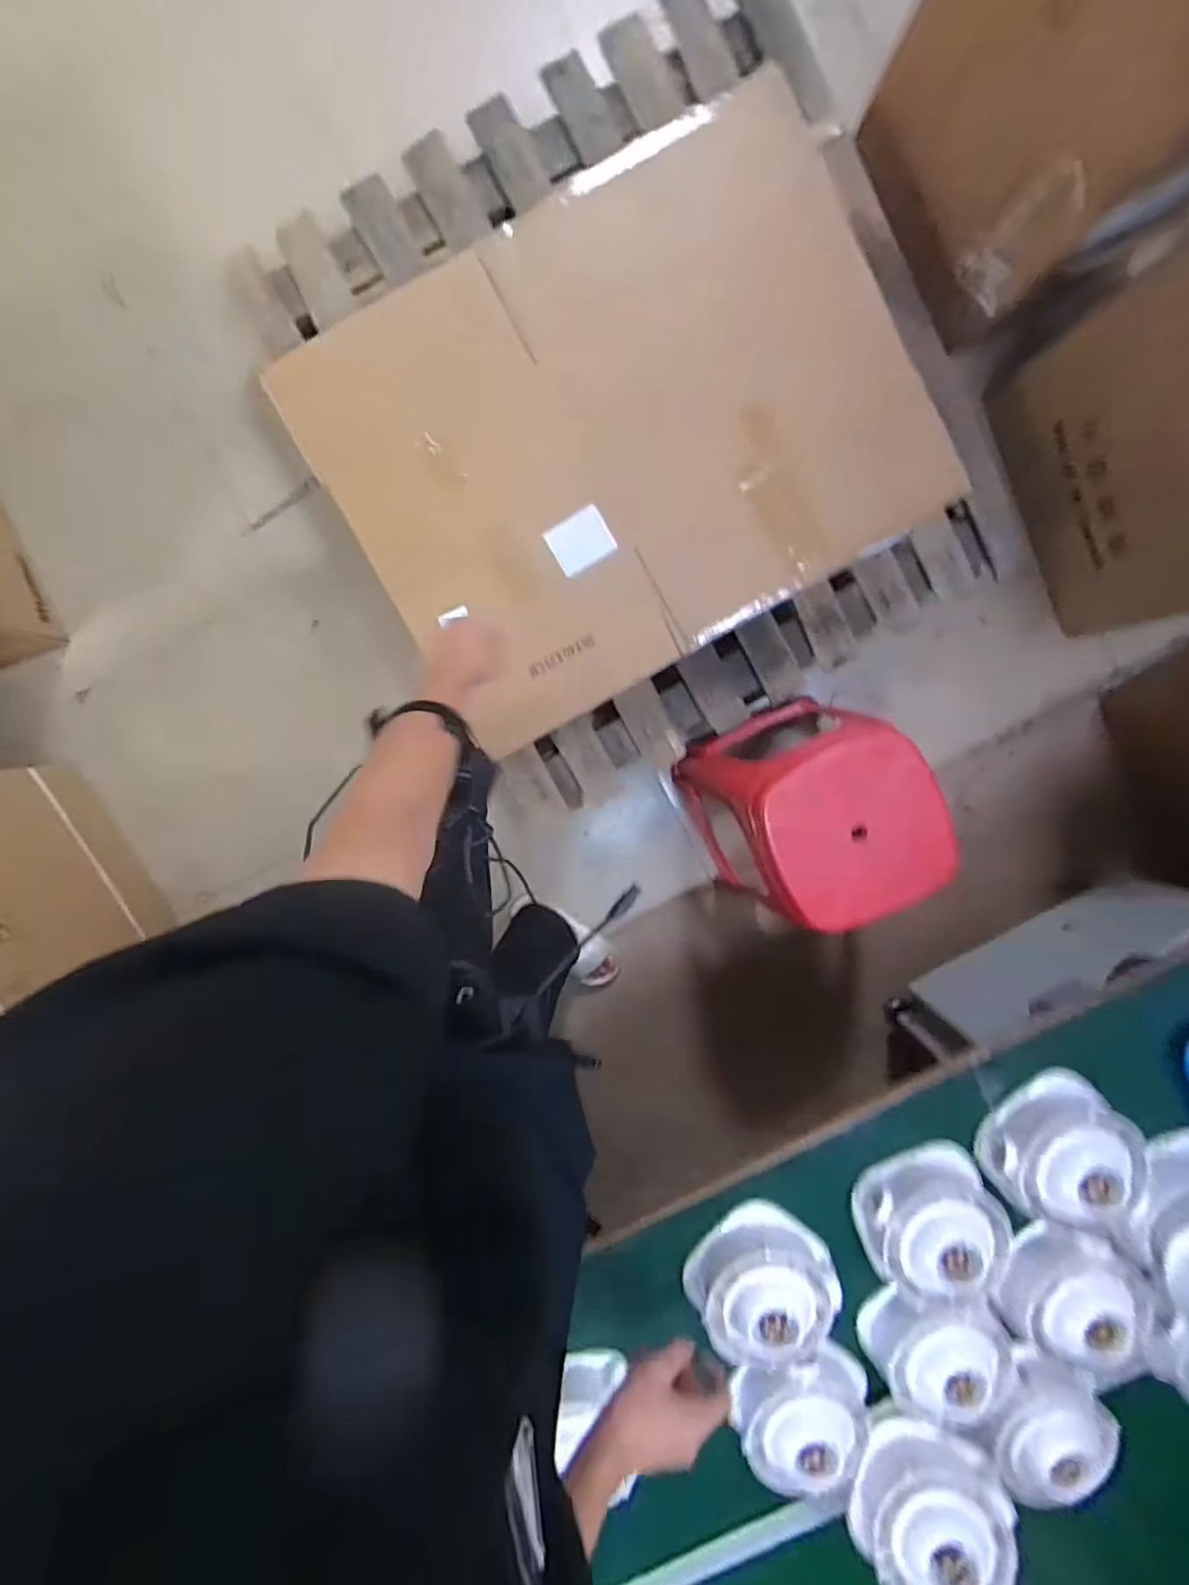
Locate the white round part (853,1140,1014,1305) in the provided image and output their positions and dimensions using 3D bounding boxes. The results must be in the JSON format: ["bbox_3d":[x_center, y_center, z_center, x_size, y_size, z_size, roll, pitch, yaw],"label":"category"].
[{"bbox_3d":[0.343,0.440,0.634,0.138,0.063,0.139,0,96,-1],"label":"white round part"}]

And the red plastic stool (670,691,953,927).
[{"bbox_3d":[0.354,0.024,1.074,0.294,0.368,0.303,-24,96,2],"label":"red plastic stool"}]

